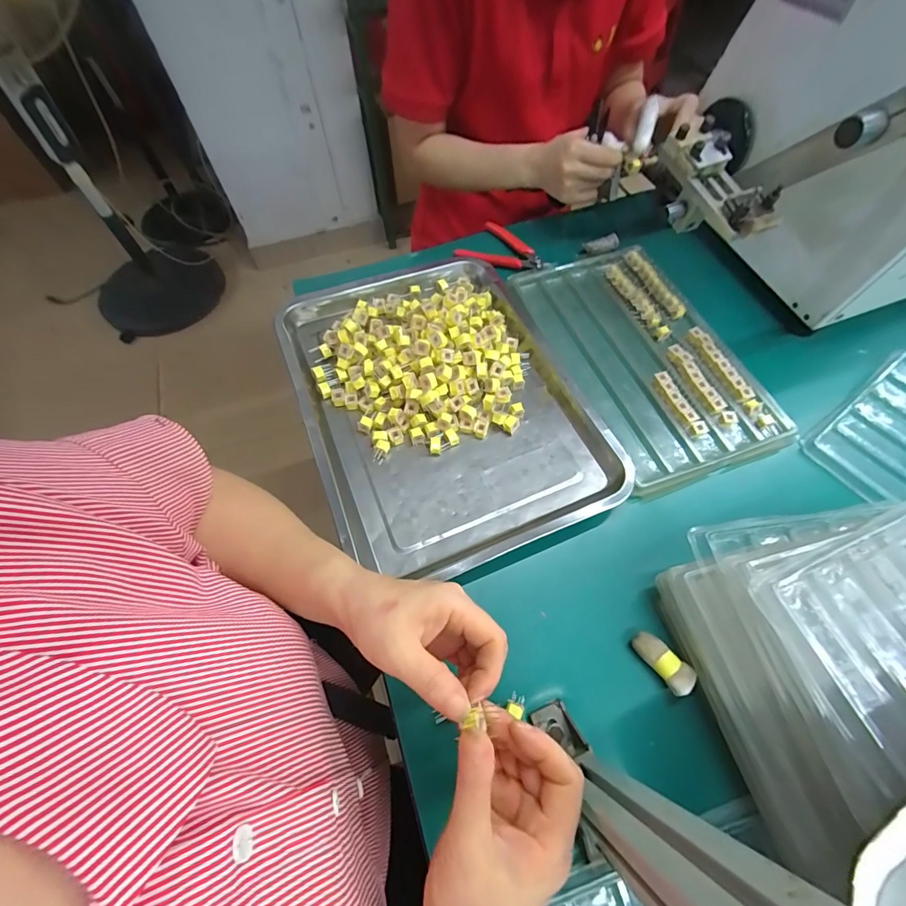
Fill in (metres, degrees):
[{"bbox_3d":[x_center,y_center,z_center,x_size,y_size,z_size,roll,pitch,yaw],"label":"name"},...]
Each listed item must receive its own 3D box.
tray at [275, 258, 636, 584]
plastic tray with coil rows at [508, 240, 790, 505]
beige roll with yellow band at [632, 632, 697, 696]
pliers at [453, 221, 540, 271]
[{"bbox_3d":[-0.015,-0.073,0.449,0.296,0.043,0.382,-21,64,-10],"label":"tray"},{"bbox_3d":[0.221,-0.120,0.497,0.197,0.029,0.331,-18,63,-8],"label":"plastic tray with coil rows"},{"bbox_3d":[0.171,0.170,0.337,0.022,0.017,0.048,-34,67,-15],"label":"beige roll with yellow band"},{"bbox_3d":[0.070,-0.280,0.576,0.108,0.012,0.085,35,68,18],"label":"pliers"}]

